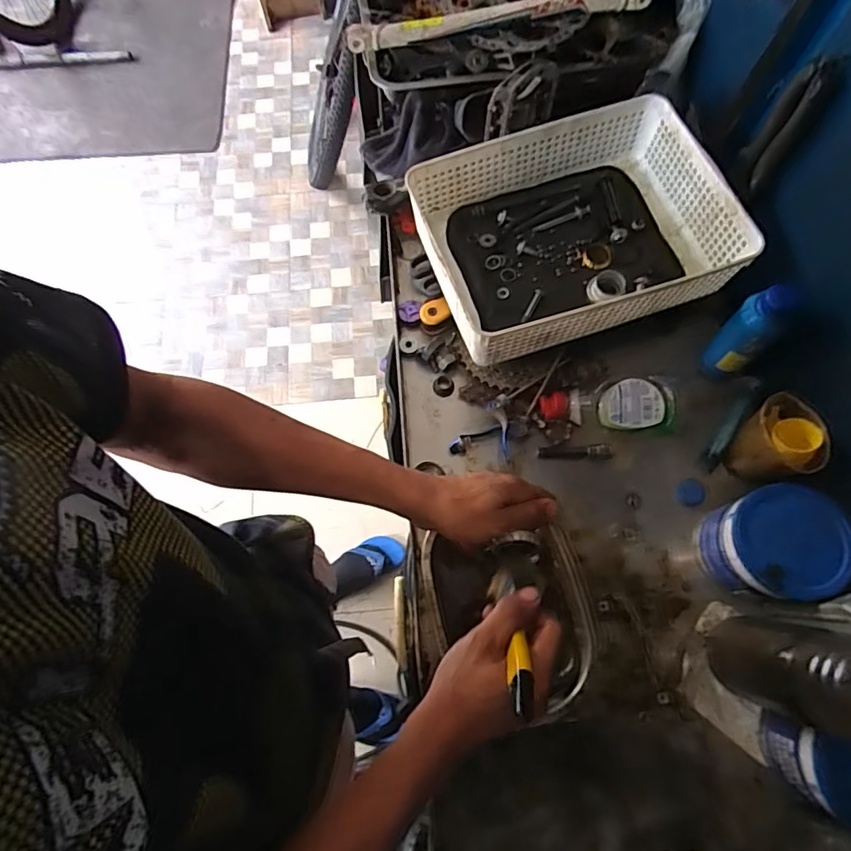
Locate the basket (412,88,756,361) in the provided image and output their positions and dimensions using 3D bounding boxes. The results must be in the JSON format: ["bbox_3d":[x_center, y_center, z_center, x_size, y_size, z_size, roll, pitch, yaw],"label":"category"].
[{"bbox_3d":[0.167,-0.226,0.617,0.326,0.092,0.245,-18,71,-5],"label":"basket"}]

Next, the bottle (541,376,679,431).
[{"bbox_3d":[0.210,-0.028,0.609,0.150,0.039,0.061,6,71,3],"label":"bottle"}]

